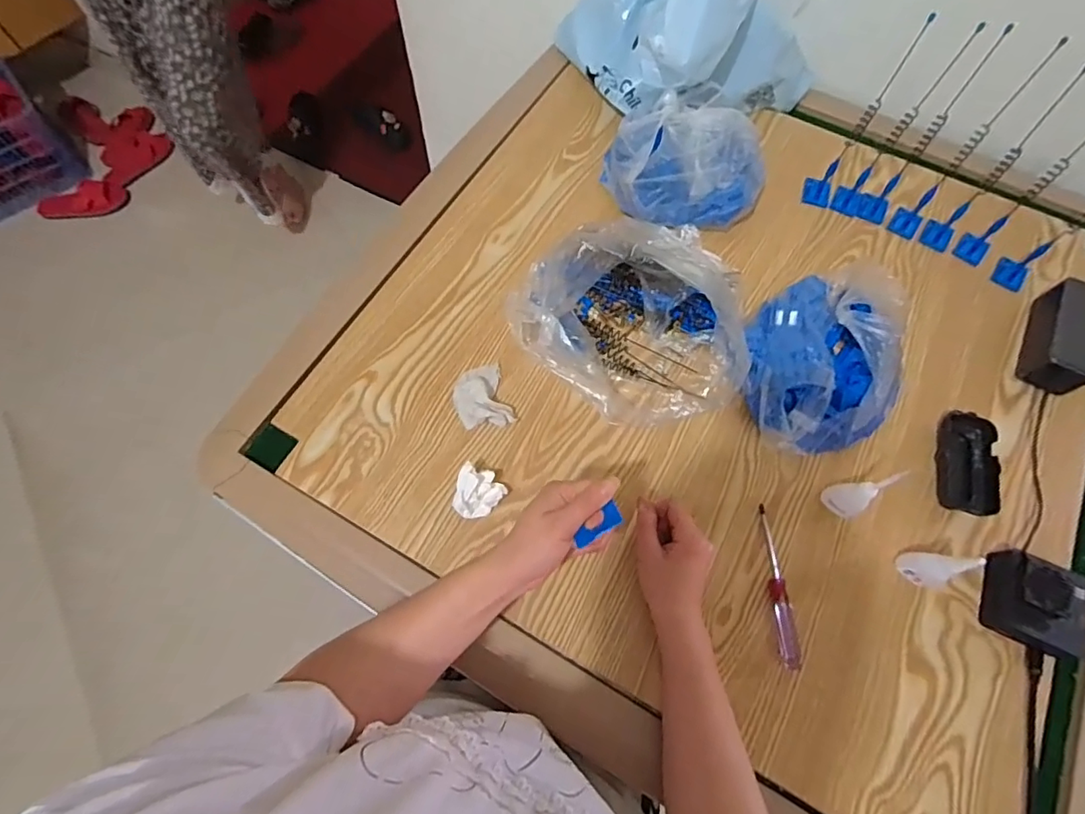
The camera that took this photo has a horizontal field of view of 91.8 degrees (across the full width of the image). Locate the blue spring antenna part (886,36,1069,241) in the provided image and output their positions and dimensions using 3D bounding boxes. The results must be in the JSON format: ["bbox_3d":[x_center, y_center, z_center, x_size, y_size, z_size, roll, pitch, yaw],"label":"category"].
[{"bbox_3d":[0.486,-0.289,0.600,0.032,0.217,0.053,41,72,15],"label":"blue spring antenna part"}]

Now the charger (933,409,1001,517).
[{"bbox_3d":[0.455,0.061,0.561,0.050,0.023,0.106,14,67,5],"label":"charger"}]

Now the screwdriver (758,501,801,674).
[{"bbox_3d":[0.230,0.172,0.513,0.022,0.014,0.150,-1,67,-2],"label":"screwdriver"}]

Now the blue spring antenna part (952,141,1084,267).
[{"bbox_3d":[0.562,-0.249,0.586,0.043,0.228,0.035,-39,73,-16],"label":"blue spring antenna part"}]

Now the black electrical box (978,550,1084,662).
[{"bbox_3d":[0.468,0.187,0.496,0.073,0.050,0.082,22,68,8],"label":"black electrical box"}]

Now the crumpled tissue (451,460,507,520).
[{"bbox_3d":[-0.062,0.087,0.525,0.046,0.033,0.048,12,67,4],"label":"crumpled tissue"}]

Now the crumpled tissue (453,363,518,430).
[{"bbox_3d":[-0.067,-0.011,0.574,0.058,0.023,0.073,-18,68,-9],"label":"crumpled tissue"}]

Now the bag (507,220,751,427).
[{"bbox_3d":[0.100,-0.090,0.574,0.249,0.100,0.180,31,70,12],"label":"bag"}]

